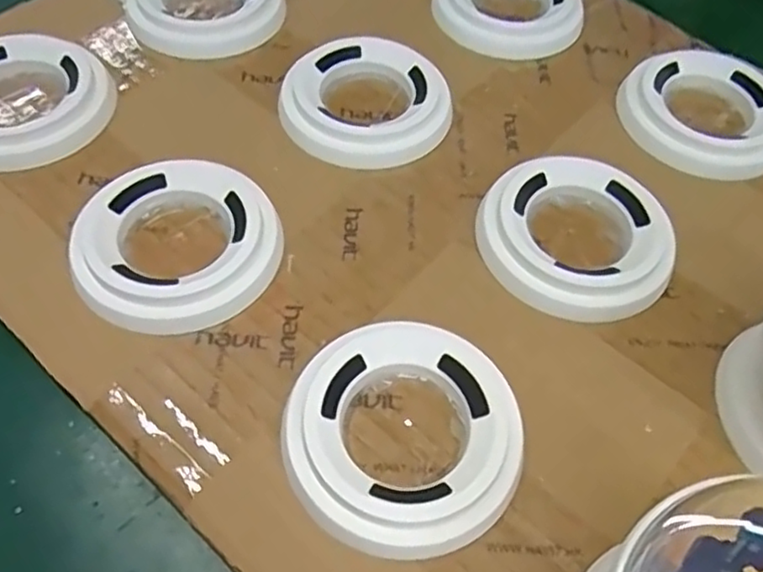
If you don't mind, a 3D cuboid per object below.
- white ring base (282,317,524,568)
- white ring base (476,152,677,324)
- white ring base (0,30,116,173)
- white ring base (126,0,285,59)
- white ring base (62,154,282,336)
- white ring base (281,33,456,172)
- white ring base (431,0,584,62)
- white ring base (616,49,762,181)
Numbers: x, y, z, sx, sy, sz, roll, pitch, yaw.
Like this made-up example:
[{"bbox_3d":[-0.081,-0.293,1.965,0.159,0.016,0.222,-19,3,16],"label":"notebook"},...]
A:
[{"bbox_3d":[0.006,0.044,0.201,0.068,0.013,0.069,2,57,-4],"label":"white ring base"},{"bbox_3d":[0.072,-0.019,0.247,0.067,0.014,0.068,2,57,-4],"label":"white ring base"},{"bbox_3d":[-0.145,-0.076,0.268,0.069,0.012,0.064,-22,61,-18],"label":"white ring base"},{"bbox_3d":[-0.083,-0.133,0.314,0.067,0.012,0.067,2,57,-4],"label":"white ring base"},{"bbox_3d":[-0.072,-0.015,0.235,0.069,0.012,0.066,2,57,-4],"label":"white ring base"},{"bbox_3d":[-0.007,-0.078,0.282,0.068,0.013,0.065,2,57,-4],"label":"white ring base"},{"bbox_3d":[0.062,-0.140,0.327,0.069,0.014,0.065,8,56,0],"label":"white ring base"},{"bbox_3d":[0.139,-0.076,0.290,0.067,0.013,0.065,2,57,-4],"label":"white ring base"}]

